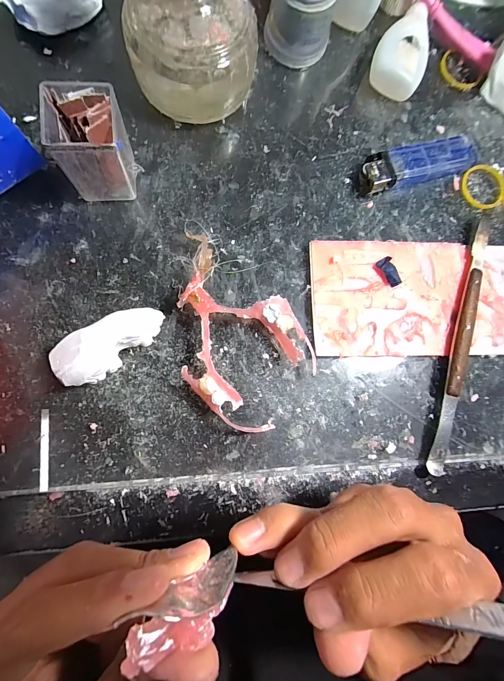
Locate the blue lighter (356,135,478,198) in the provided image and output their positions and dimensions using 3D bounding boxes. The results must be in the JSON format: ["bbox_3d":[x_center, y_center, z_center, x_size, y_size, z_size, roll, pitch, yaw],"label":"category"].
[{"bbox_3d":[0.112,-0.119,0.219,0.082,0.014,0.024,-16,85,-6],"label":"blue lighter"}]

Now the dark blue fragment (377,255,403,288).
[{"bbox_3d":[0.090,-0.045,0.210,0.010,0.005,0.019,-35,88,-7],"label":"dark blue fragment"}]

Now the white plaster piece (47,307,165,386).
[{"bbox_3d":[-0.078,0.001,0.180,0.062,0.017,0.027,-35,88,-20],"label":"white plaster piece"}]

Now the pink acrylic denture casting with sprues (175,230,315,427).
[{"bbox_3d":[-0.012,-0.001,0.191,0.101,0.022,0.075,41,82,0],"label":"pink acrylic denture casting with sprues"}]

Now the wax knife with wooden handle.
[{"bbox_3d":[0.135,0.000,0.208,0.010,0.010,0.169,16,83,-3],"label":"wax knife with wooden handle"}]

